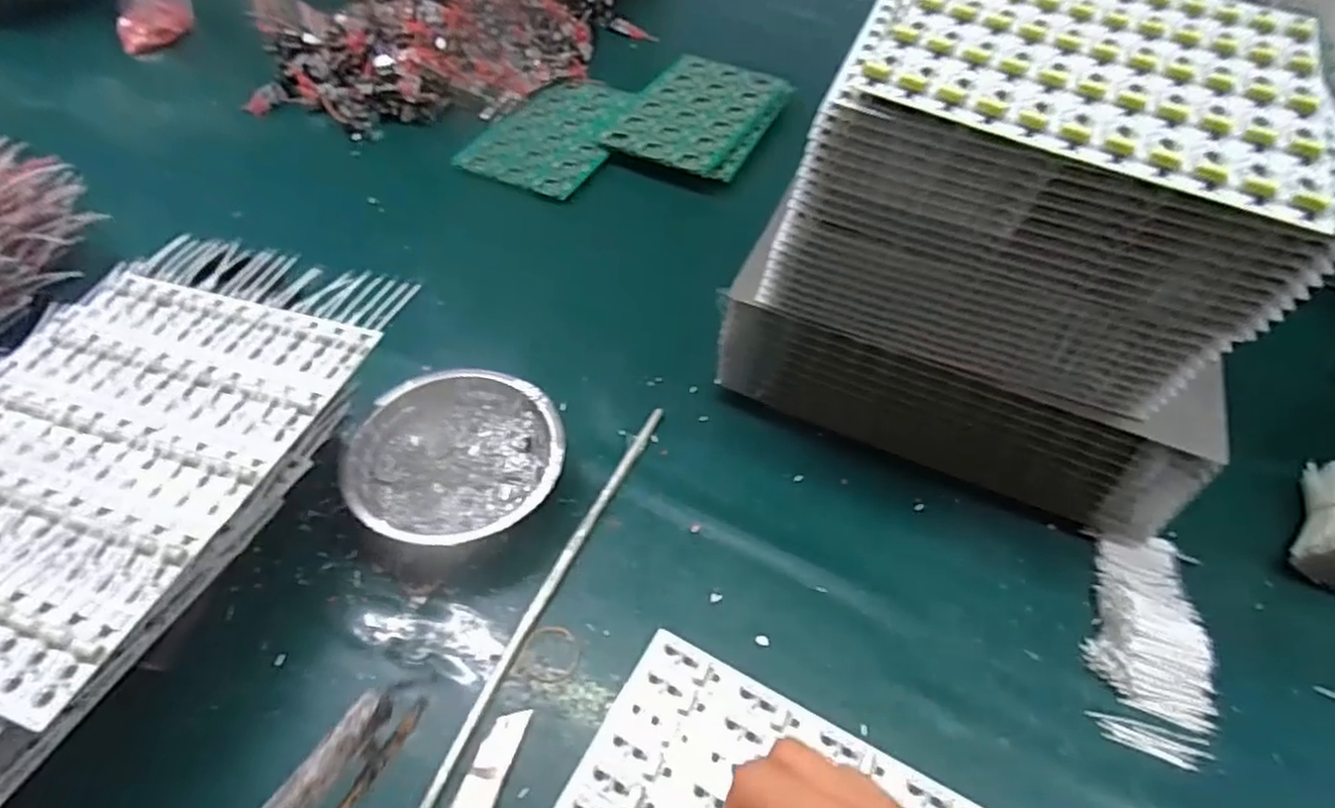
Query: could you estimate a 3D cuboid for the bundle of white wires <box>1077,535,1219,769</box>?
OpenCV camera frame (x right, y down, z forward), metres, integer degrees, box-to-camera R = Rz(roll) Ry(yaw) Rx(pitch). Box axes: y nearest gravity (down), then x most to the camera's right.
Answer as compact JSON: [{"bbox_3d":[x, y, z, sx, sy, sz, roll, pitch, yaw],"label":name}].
[{"bbox_3d":[0.279,0.131,0.416,0.062,0.017,0.136,17,51,9],"label":"bundle of white wires"}]

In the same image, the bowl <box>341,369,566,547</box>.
[{"bbox_3d":[-0.128,0.037,0.448,0.123,0.034,0.121,3,50,-3],"label":"bowl"}]

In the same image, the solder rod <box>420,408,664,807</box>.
[{"bbox_3d":[-0.064,0.101,0.420,0.011,0.004,0.276,21,52,12],"label":"solder rod"}]

